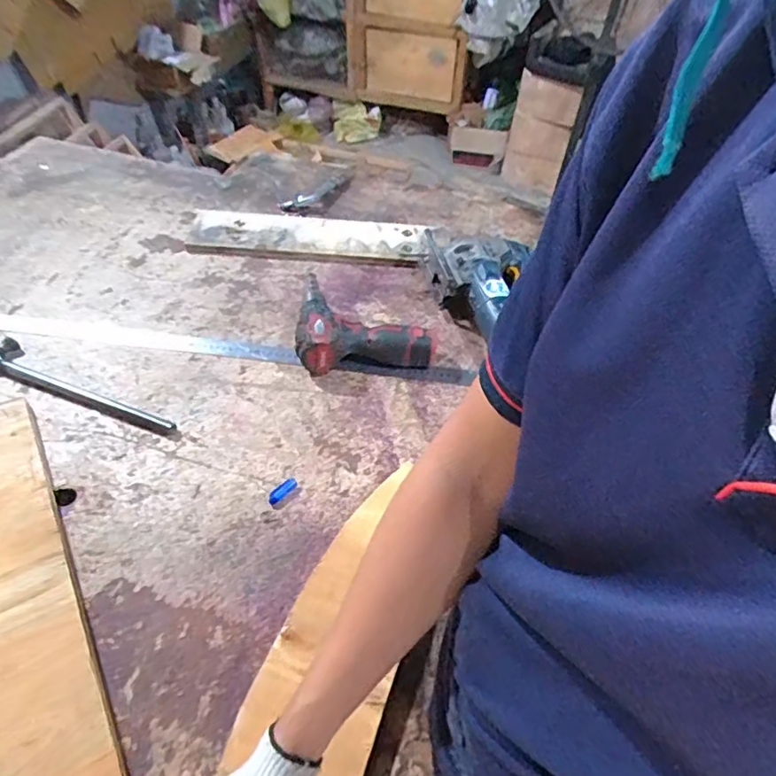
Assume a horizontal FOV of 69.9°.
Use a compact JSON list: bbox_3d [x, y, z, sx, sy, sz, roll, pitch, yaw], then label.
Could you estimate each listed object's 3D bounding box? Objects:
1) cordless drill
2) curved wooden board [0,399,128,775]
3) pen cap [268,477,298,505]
[{"bbox_3d":[-0.027,-0.116,0.828,0.201,0.060,0.207,2,49,-2],"label":"cordless drill"},{"bbox_3d":[-0.386,0.204,0.563,0.119,0.023,0.483,-23,55,-22],"label":"curved wooden board"},{"bbox_3d":[-0.128,0.124,0.669,0.017,0.008,0.041,38,57,25],"label":"pen cap"}]

